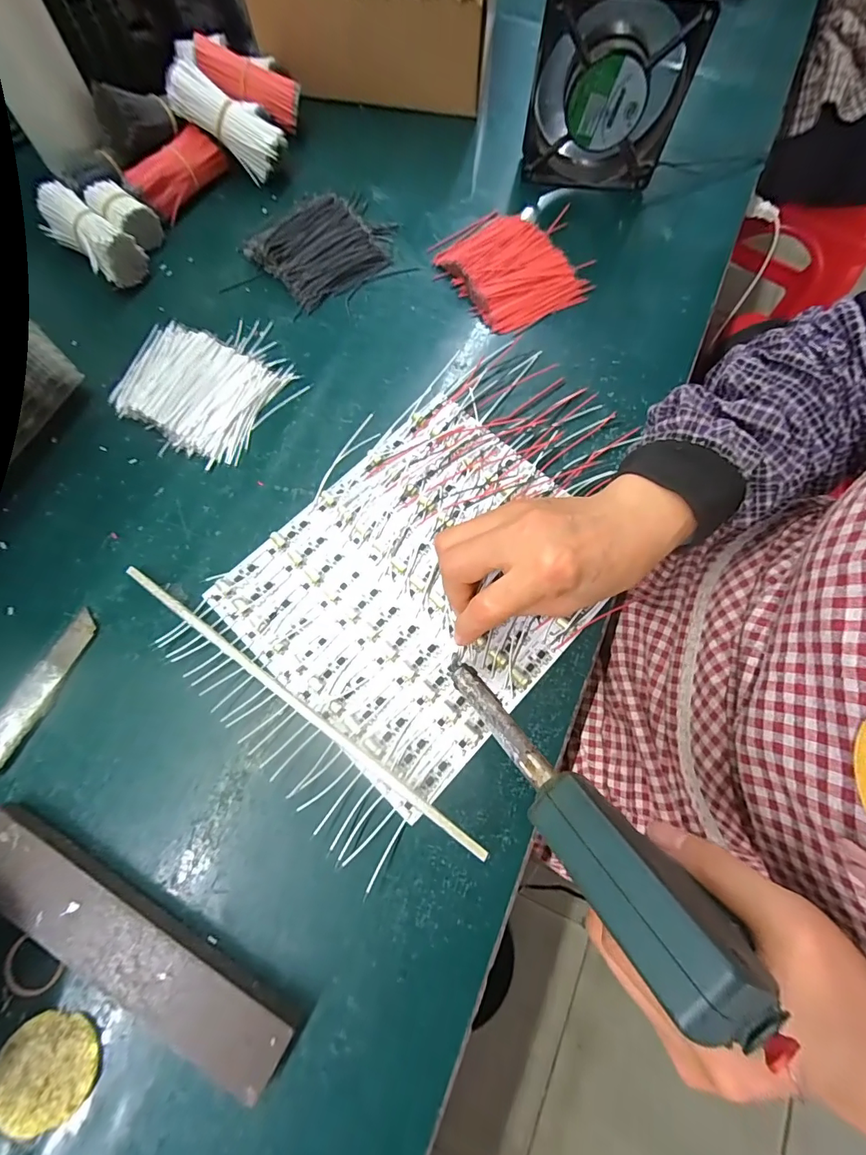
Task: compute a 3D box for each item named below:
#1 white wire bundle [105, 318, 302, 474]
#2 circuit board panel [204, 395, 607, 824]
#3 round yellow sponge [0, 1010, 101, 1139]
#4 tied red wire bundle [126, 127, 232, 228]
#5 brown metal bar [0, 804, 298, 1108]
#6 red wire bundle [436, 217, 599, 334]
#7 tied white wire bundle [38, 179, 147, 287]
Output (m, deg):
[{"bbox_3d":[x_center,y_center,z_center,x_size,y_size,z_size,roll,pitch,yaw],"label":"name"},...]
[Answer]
[{"bbox_3d":[-0.180,-0.156,0.344,0.123,0.016,0.117,26,73,7],"label":"white wire bundle"},{"bbox_3d":[-0.001,-0.002,0.302,0.192,0.010,0.228,43,76,11],"label":"circuit board panel"},{"bbox_3d":[-0.190,0.241,0.217,0.047,0.005,0.044,1,72,-2],"label":"round yellow sponge"},{"bbox_3d":[-0.226,-0.359,0.398,0.028,0.033,0.086,34,74,9],"label":"tied red wire bundle"},{"bbox_3d":[-0.162,0.187,0.232,0.198,0.017,0.039,30,74,8],"label":"brown metal bar"},{"bbox_3d":[0.068,-0.268,0.385,0.096,0.015,0.113,-31,76,-11],"label":"red wire bundle"},{"bbox_3d":[-0.284,-0.282,0.369,0.092,0.036,0.041,39,75,10],"label":"tied white wire bundle"}]

